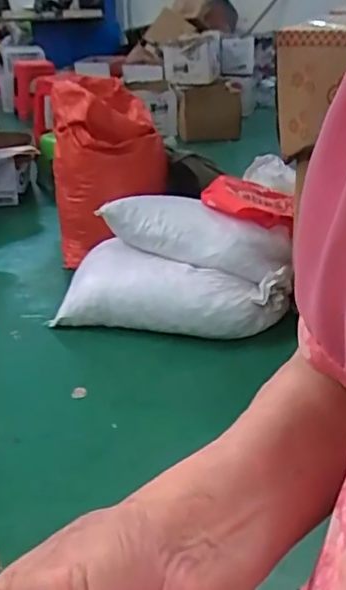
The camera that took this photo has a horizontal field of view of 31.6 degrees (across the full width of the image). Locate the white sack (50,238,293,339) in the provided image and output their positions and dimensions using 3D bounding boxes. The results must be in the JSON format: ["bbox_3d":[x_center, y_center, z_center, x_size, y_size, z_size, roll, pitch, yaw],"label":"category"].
[{"bbox_3d":[-0.002,-0.011,1.861,0.680,0.193,0.213,3,24,13],"label":"white sack"}]

